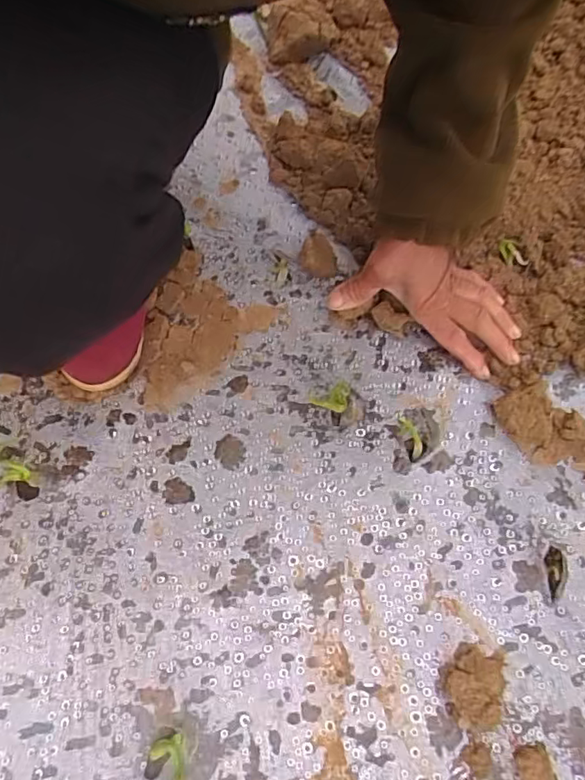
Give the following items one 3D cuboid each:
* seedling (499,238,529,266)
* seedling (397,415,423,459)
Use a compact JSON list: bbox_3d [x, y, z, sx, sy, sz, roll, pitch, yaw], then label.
[{"bbox_3d":[0.204,-0.128,0.513,0.018,0.004,0.033,-10,65,-7],"label":"seedling"},{"bbox_3d":[0.090,0.035,0.421,0.011,0.005,0.035,-13,65,-9],"label":"seedling"}]

